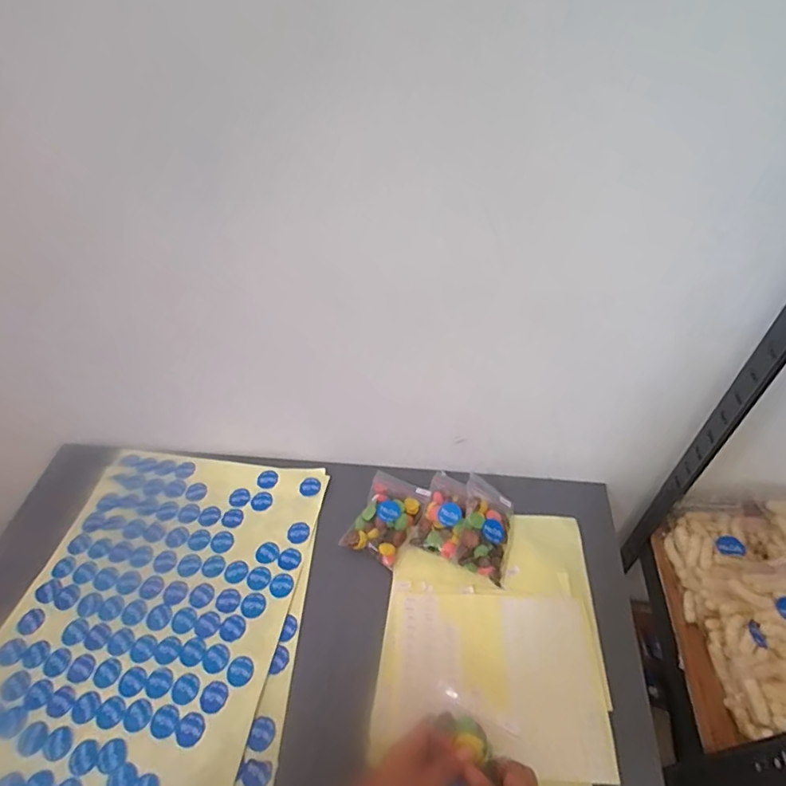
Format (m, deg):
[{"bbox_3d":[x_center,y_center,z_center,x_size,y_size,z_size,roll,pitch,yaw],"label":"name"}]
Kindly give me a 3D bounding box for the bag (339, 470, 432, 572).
[{"bbox_3d":[-0.008,0.152,0.614,0.073,0.015,0.111,17,52,19],"label":"bag"}]

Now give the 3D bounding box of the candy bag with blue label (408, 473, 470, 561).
[{"bbox_3d":[0.065,0.142,0.608,0.057,0.022,0.116,14,51,16],"label":"candy bag with blue label"}]

